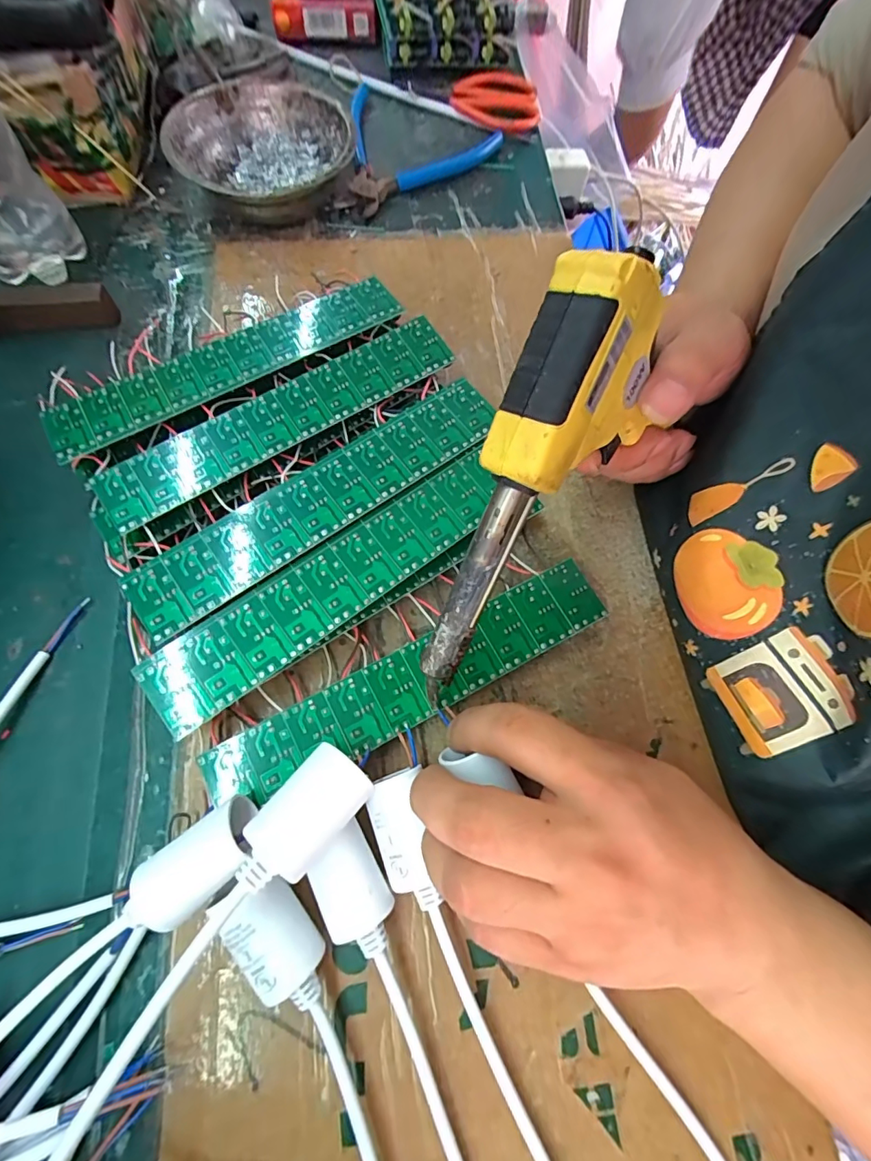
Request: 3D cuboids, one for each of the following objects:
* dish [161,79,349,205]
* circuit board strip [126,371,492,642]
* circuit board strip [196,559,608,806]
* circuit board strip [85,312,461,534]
[{"bbox_3d":[-0.124,-0.306,0.348,0.120,0.040,0.132,1,70,-2],"label":"dish"},{"bbox_3d":[-0.055,-0.042,0.244,0.200,0.007,0.039,-35,75,-14],"label":"circuit board strip"},{"bbox_3d":[-0.010,0.050,0.238,0.199,0.017,0.034,-26,73,-12],"label":"circuit board strip"},{"bbox_3d":[-0.085,-0.090,0.276,0.201,0.034,0.044,-33,74,-13],"label":"circuit board strip"}]

